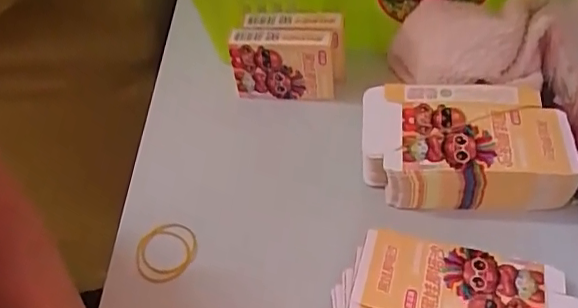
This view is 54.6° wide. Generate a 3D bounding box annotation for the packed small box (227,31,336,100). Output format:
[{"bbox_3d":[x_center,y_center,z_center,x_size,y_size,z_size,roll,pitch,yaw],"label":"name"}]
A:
[{"bbox_3d":[-0.006,-0.076,0.496,0.090,0.072,0.021,3,50,9],"label":"packed small box"}]

